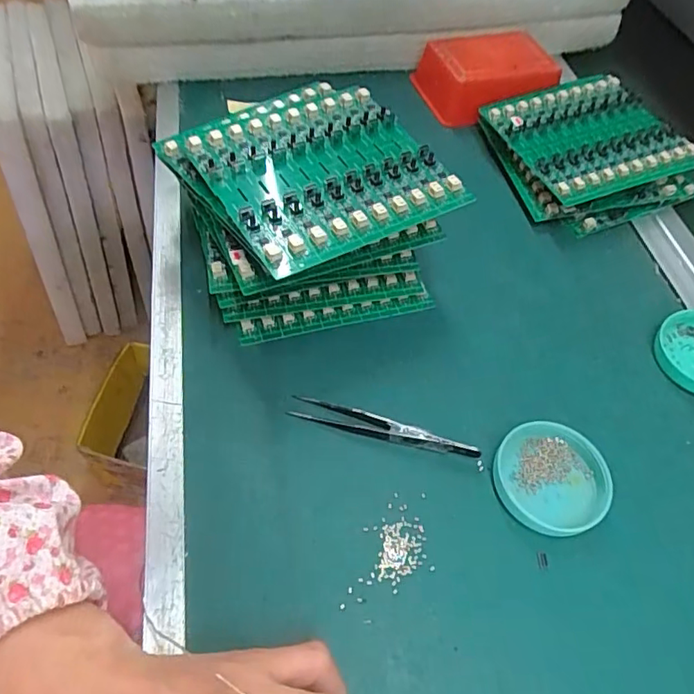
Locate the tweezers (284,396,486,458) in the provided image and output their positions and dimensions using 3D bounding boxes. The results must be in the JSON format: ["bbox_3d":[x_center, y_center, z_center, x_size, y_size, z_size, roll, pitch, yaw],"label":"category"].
[{"bbox_3d":[0.022,0.049,0.324,0.114,0.013,0.014,15,56,7],"label":"tweezers"}]

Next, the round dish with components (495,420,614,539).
[{"bbox_3d":[0.119,0.076,0.312,0.062,0.018,0.061,2,55,-3],"label":"round dish with components"}]

